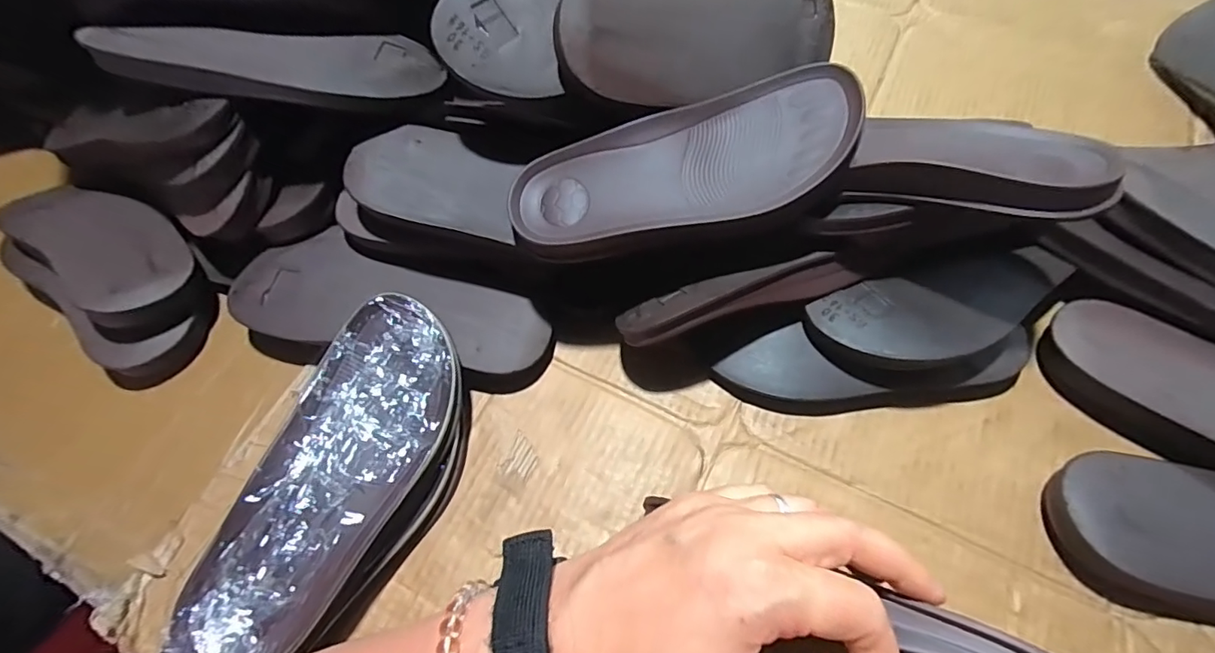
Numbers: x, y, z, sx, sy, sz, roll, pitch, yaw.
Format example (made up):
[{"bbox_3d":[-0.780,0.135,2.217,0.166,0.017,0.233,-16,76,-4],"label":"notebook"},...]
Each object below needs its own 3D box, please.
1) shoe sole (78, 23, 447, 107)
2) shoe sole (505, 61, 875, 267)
[{"bbox_3d":[-0.210,-0.169,0.332,0.199,0.026,0.068,-2,59,-14],"label":"shoe sole"},{"bbox_3d":[0.044,-0.087,0.313,0.197,0.034,0.084,-15,75,5],"label":"shoe sole"}]

